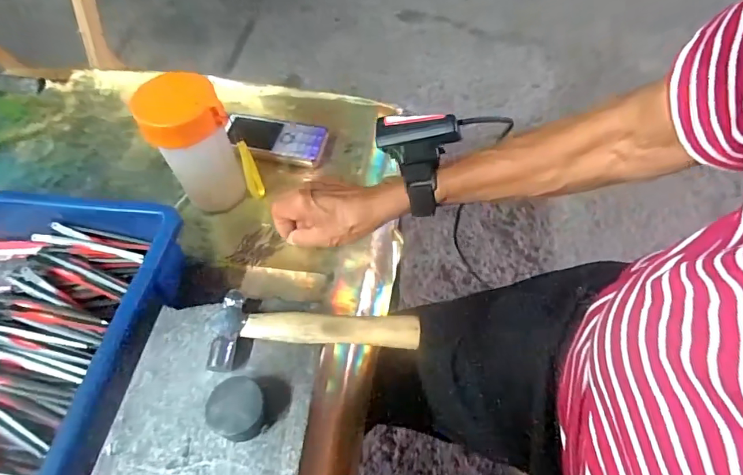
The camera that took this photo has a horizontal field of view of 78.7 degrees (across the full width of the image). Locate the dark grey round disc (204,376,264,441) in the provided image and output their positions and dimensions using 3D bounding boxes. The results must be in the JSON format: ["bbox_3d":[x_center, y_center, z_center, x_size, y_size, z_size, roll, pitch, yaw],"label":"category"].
[{"bbox_3d":[-0.089,0.114,0.302,0.038,0.020,0.037,-1,57,2],"label":"dark grey round disc"}]

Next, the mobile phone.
[{"bbox_3d":[-0.112,-0.115,0.522,0.121,0.019,0.053,12,58,11],"label":"mobile phone"}]

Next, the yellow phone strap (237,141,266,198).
[{"bbox_3d":[-0.123,-0.066,0.460,0.016,0.079,0.008,-12,57,-5],"label":"yellow phone strap"}]

